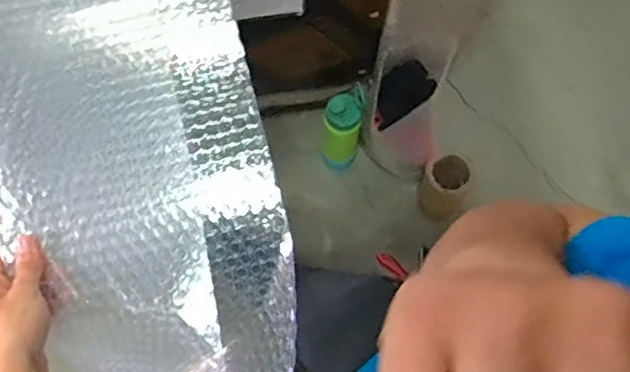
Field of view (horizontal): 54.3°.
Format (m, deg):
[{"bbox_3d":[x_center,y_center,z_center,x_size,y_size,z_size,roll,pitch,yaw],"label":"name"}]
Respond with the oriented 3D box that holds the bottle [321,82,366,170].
[{"bbox_3d":[0.055,-0.110,1.258,0.076,0.240,0.081,1,68,-2],"label":"bottle"}]

